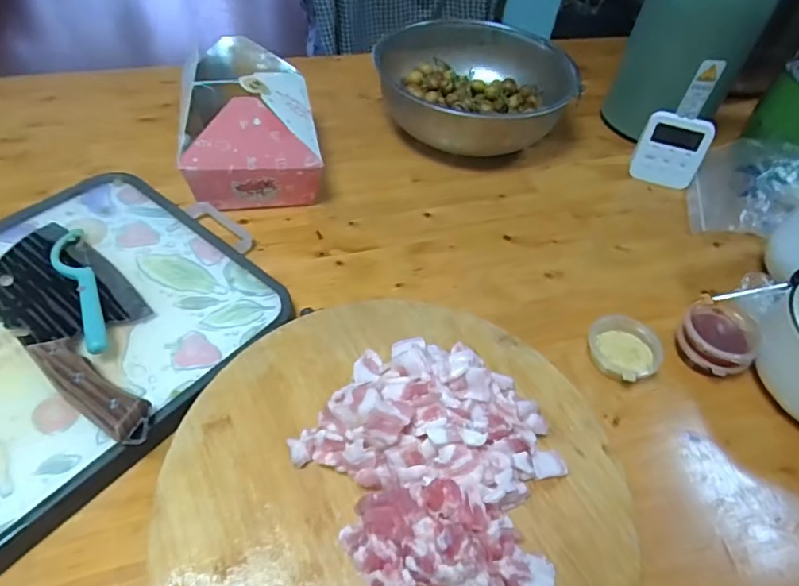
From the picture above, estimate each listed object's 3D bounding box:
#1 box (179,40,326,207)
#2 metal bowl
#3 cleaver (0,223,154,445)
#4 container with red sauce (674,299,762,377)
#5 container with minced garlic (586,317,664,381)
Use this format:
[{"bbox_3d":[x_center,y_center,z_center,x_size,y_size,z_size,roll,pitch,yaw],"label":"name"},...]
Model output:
[{"bbox_3d":[-0.160,-0.184,0.570,0.127,0.114,0.170,-5,51,-10],"label":"box"},{"bbox_3d":[0.089,-0.256,0.683,0.223,0.093,0.223,3,50,-3],"label":"metal bowl"},{"bbox_3d":[-0.261,0.019,0.430,0.256,0.023,0.090,37,56,23],"label":"cleaver"},{"bbox_3d":[0.286,0.042,0.469,0.065,0.038,0.062,3,50,-3],"label":"container with red sauce"},{"bbox_3d":[0.200,0.049,0.466,0.058,0.035,0.058,3,50,-3],"label":"container with minced garlic"}]

